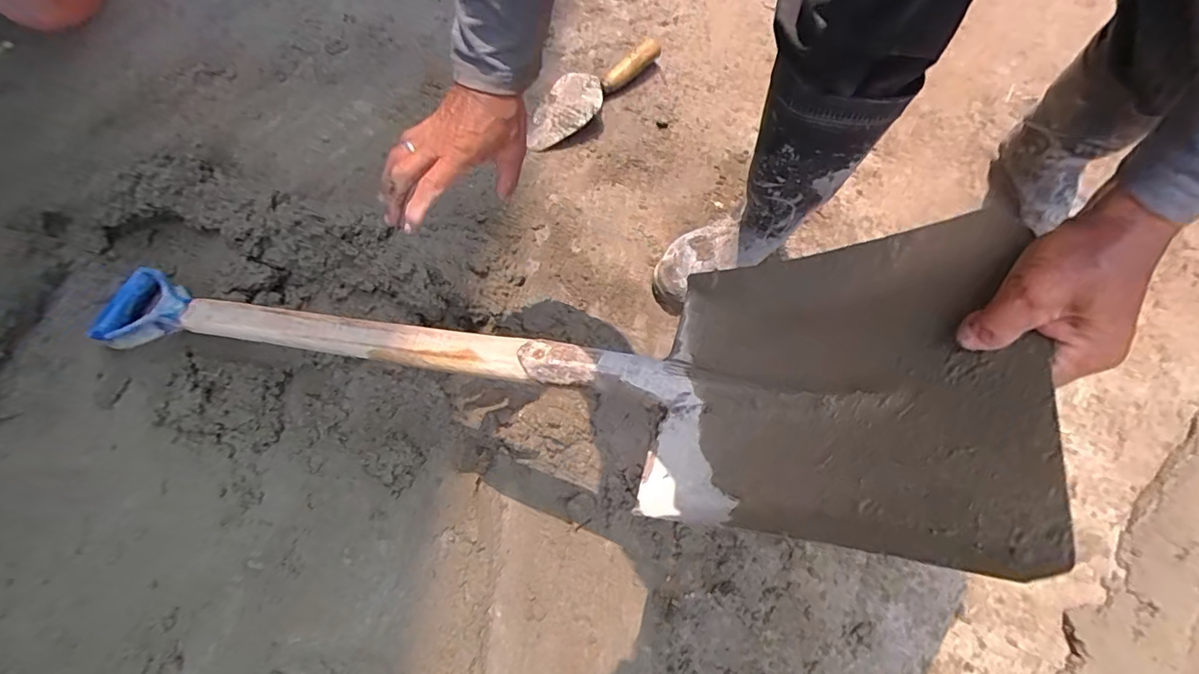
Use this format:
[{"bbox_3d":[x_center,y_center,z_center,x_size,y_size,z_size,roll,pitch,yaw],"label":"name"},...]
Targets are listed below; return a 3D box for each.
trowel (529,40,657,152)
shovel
[{"bbox_3d":[-0.008,-0.424,0.911,0.077,0.053,0.324,37,70,13],"label":"trowel"},{"bbox_3d":[-0.172,-0.011,0.540,0.998,0.086,0.230,7,68,24],"label":"shovel"}]

